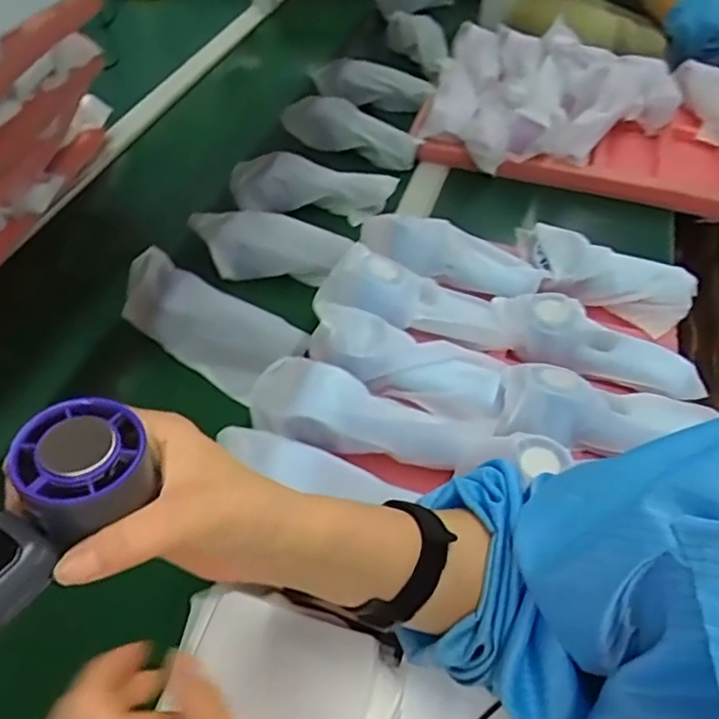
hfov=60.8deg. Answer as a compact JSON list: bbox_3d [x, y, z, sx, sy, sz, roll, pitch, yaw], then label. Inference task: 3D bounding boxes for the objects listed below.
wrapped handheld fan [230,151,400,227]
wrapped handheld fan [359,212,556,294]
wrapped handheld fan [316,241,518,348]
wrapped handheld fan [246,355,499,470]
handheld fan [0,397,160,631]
[{"bbox_3d":[-0.057,-0.214,0.765,0.194,0.062,0.048,1,50,0],"label":"wrapped handheld fan"},{"bbox_3d":[0.093,-0.106,0.624,0.184,0.037,0.051,18,52,13],"label":"wrapped handheld fan"},{"bbox_3d":[0.053,-0.062,0.587,0.177,0.038,0.072,16,49,-13],"label":"wrapped handheld fan"},{"bbox_3d":[0.001,0.046,0.505,0.198,0.044,0.073,18,52,13],"label":"wrapped handheld fan"},{"bbox_3d":[-0.140,0.081,0.234,0.052,0.039,0.150,26,56,19],"label":"handheld fan"}]

